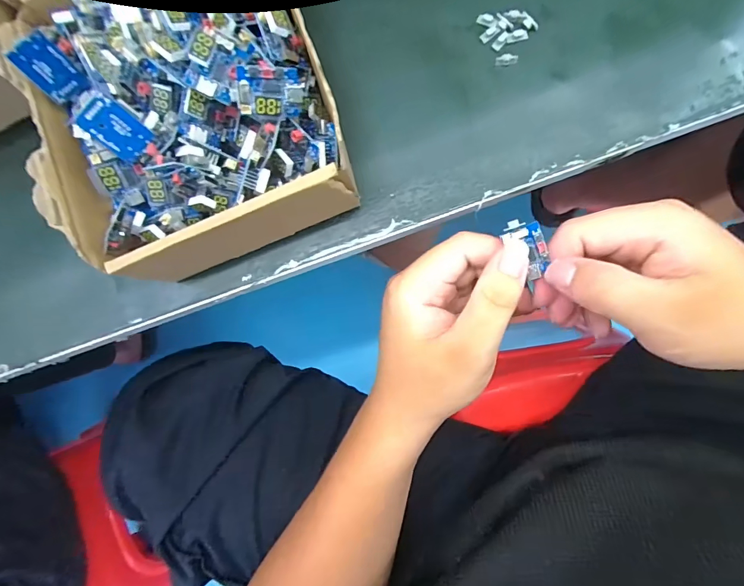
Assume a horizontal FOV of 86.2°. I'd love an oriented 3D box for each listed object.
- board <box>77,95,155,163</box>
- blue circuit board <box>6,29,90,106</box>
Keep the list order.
[{"bbox_3d":[-0.125,-0.080,0.196,0.019,0.004,0.028,-45,128,5],"label":"board"},{"bbox_3d":[-0.168,-0.117,0.208,0.004,0.029,0.021,32,76,34],"label":"blue circuit board"}]

